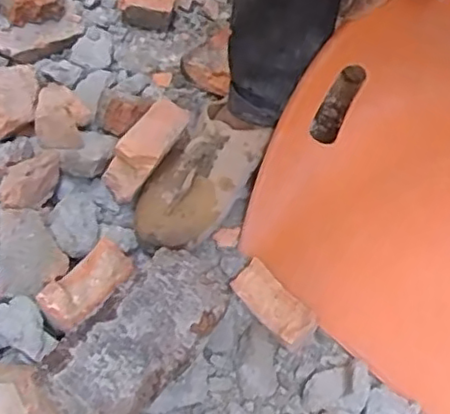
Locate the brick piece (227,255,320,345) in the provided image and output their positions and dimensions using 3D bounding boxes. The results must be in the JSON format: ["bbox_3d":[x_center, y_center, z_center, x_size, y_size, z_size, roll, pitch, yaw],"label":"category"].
[{"bbox_3d":[0.048,0.094,0.638,0.038,0.019,0.089,-38,66,-20],"label":"brick piece"}]

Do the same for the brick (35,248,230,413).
[{"bbox_3d":[-0.066,0.105,0.550,0.087,0.042,0.179,30,45,17],"label":"brick"}]

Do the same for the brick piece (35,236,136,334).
[{"bbox_3d":[-0.121,0.067,0.572,0.092,0.022,0.041,-41,104,-34],"label":"brick piece"}]

